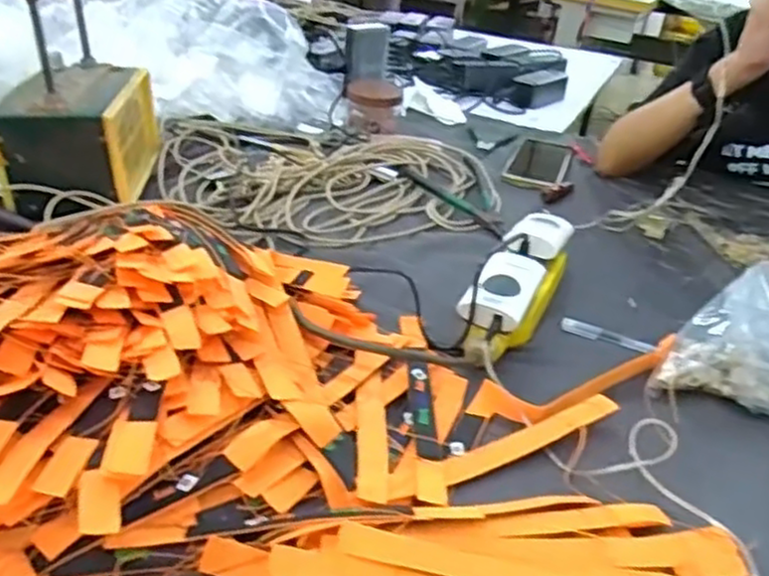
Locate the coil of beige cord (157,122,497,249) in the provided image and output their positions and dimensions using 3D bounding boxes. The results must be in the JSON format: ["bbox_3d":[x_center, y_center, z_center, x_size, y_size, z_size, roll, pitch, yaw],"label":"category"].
[{"bbox_3d":[-0.067,-0.154,0.918,0.415,0.029,0.334,-1,31,-10],"label":"coil of beige cord"}]

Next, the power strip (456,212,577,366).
[{"bbox_3d":[0.130,-0.007,0.682,0.058,0.076,0.245,18,32,20],"label":"power strip"}]

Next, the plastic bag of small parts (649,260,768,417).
[{"bbox_3d":[0.305,0.043,0.600,0.124,0.105,0.087,15,31,16],"label":"plastic bag of small parts"}]

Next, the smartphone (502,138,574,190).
[{"bbox_3d":[0.224,-0.180,1.021,0.080,0.010,0.175,16,32,17],"label":"smartphone"}]

